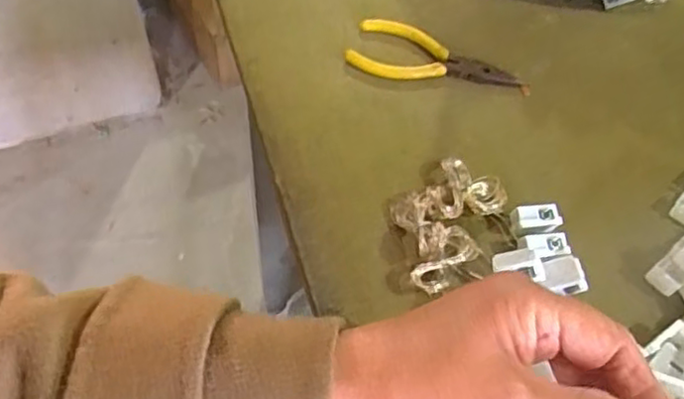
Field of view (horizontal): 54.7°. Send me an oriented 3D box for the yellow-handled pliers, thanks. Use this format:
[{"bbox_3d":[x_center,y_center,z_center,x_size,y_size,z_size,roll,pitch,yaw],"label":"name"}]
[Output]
[{"bbox_3d":[0.068,-0.104,0.477,0.123,0.008,0.047,13,56,4],"label":"yellow-handled pliers"}]

